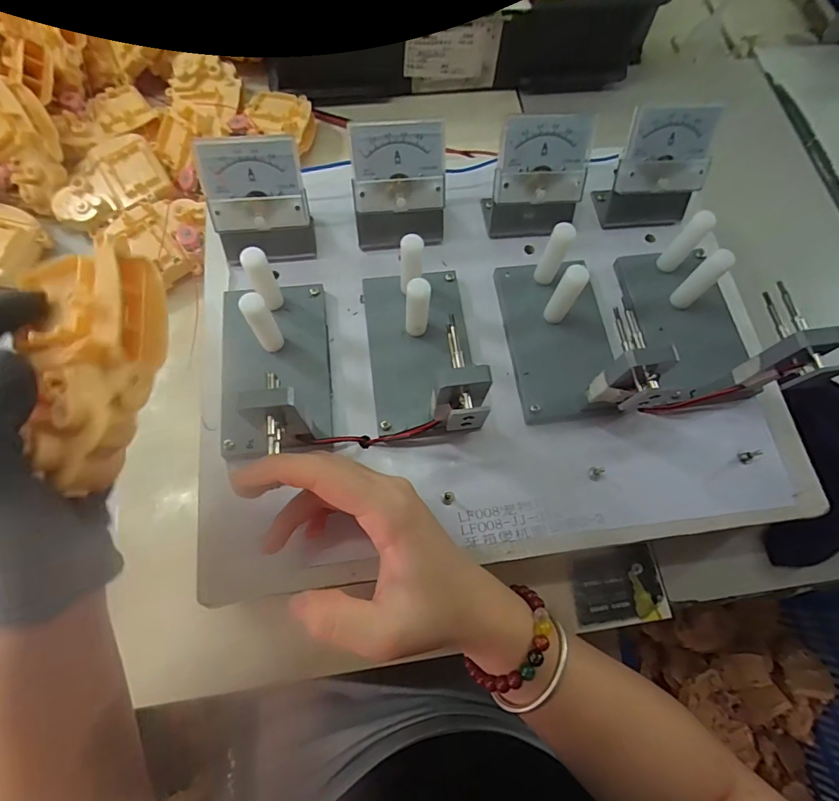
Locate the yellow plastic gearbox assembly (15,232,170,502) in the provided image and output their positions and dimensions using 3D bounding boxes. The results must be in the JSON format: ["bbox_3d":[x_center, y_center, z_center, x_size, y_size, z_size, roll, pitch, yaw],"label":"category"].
[{"bbox_3d":[-0.129,-0.015,0.180,0.041,0.037,0.097,3,82,0],"label":"yellow plastic gearbox assembly"}]

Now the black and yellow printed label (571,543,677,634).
[{"bbox_3d":[0.148,0.139,0.341,0.068,0.004,0.052,-8,71,-6],"label":"black and yellow printed label"}]

